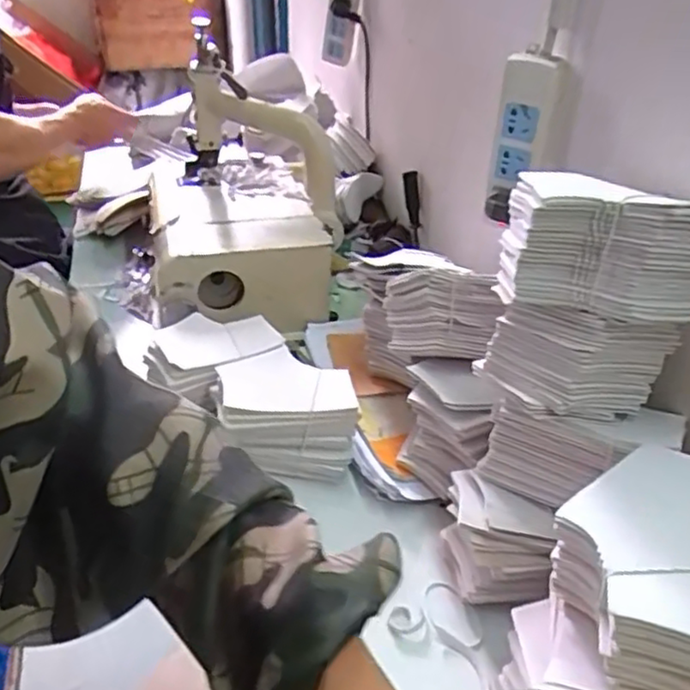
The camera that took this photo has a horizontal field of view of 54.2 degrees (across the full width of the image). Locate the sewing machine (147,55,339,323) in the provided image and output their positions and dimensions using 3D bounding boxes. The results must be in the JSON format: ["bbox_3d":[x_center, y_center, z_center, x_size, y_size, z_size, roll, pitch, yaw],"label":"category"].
[{"bbox_3d":[-0.133,-0.189,0.926,0.257,0.249,0.301,-7,36,-11],"label":"sewing machine"}]

